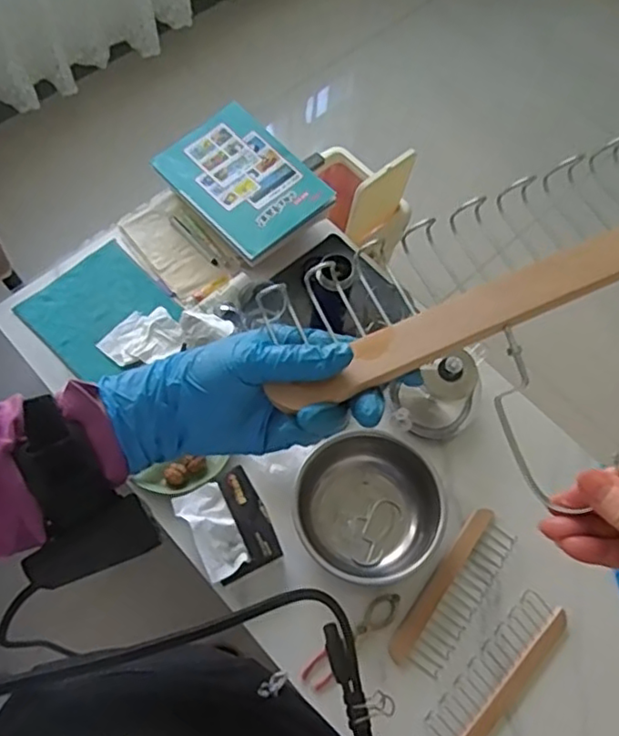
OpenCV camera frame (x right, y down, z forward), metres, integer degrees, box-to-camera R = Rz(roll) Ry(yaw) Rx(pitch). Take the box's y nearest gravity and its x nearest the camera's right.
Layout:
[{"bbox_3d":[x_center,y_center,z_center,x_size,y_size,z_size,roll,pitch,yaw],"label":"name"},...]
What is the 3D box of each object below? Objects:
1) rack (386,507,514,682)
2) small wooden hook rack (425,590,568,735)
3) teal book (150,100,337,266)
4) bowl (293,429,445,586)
[{"bbox_3d":[0.221,0.338,0.956,0.079,0.029,0.253,33,67,16],"label":"rack"},{"bbox_3d":[0.271,0.437,0.909,0.070,0.021,0.254,41,69,19],"label":"small wooden hook rack"},{"bbox_3d":[-0.127,-0.359,1.200,0.210,0.036,0.295,-42,76,-9],"label":"teal book"},{"bbox_3d":[0.089,0.213,0.966,0.210,0.085,0.197,0,62,0],"label":"bowl"}]

